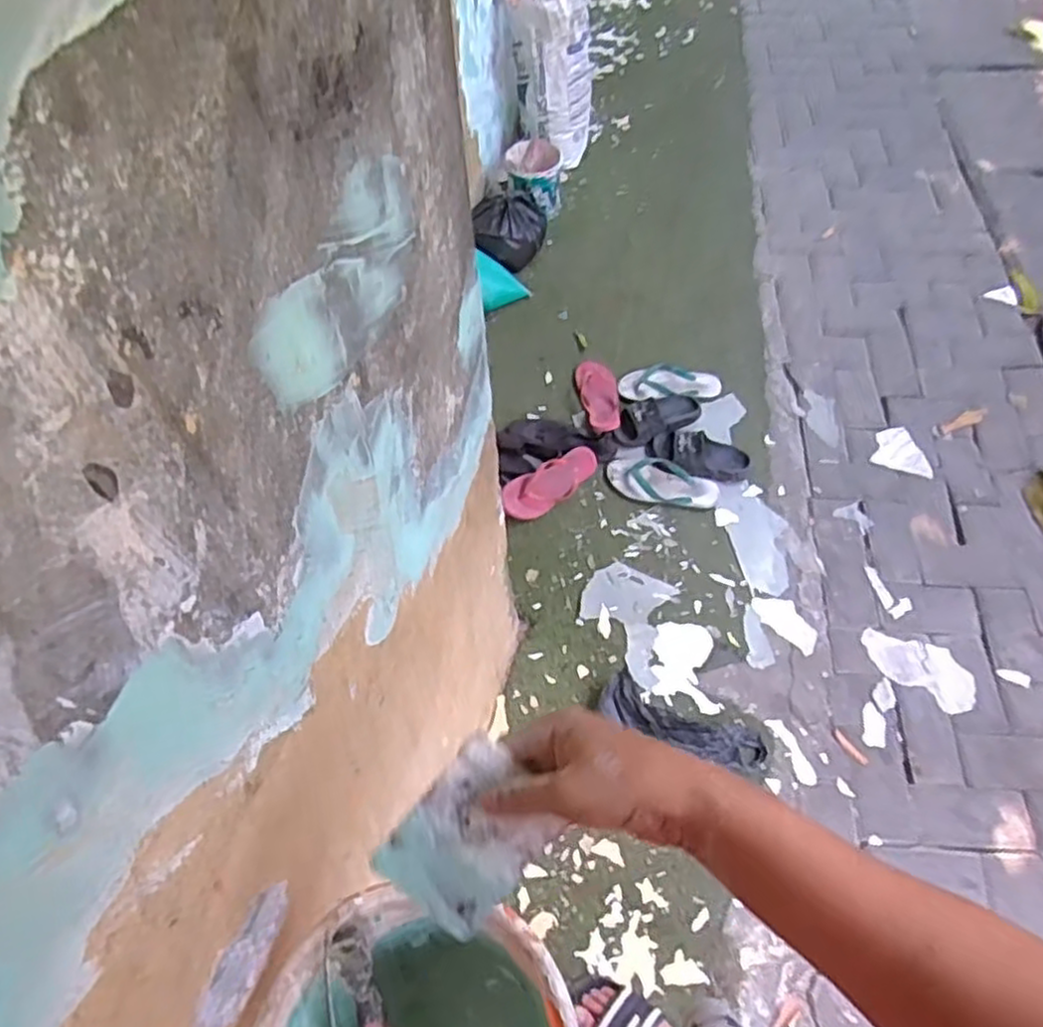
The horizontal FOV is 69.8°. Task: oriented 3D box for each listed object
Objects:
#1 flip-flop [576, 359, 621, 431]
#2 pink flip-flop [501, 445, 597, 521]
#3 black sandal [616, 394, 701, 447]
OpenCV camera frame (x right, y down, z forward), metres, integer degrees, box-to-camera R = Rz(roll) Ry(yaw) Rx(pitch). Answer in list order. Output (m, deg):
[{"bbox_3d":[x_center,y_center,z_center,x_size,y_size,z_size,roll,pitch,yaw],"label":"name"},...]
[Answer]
[{"bbox_3d":[0.190,-0.294,1.850,0.099,0.040,0.255,-4,58,1],"label":"flip-flop"},{"bbox_3d":[0.070,-0.070,1.683,0.253,0.042,0.100,-31,61,-15],"label":"pink flip-flop"},{"bbox_3d":[0.328,-0.234,1.795,0.238,0.057,0.094,-27,60,-13],"label":"black sandal"}]

